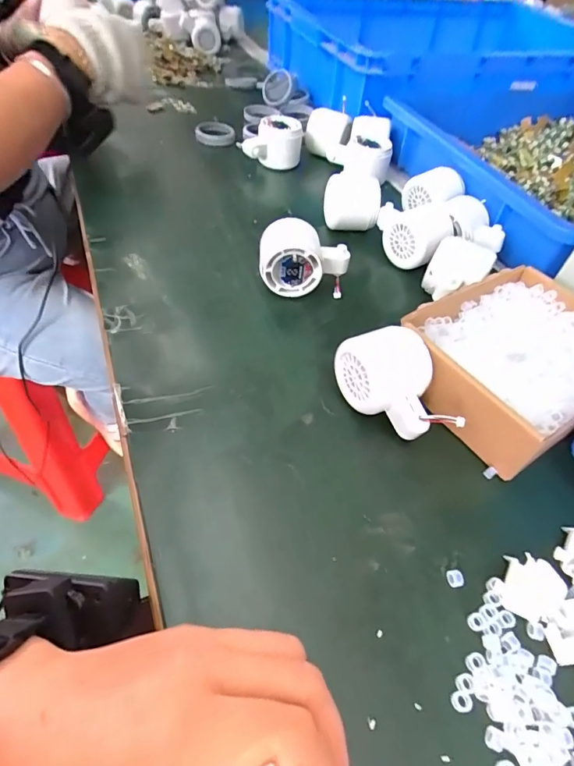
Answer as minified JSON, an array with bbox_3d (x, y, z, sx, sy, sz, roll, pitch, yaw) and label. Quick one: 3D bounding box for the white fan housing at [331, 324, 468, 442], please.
[{"bbox_3d":[0.077,0.007,0.327,0.061,0.053,0.086,-10,52,-16],"label":"white fan housing"}]

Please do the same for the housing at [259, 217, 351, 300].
[{"bbox_3d":[0.017,-0.122,0.429,0.086,0.060,0.054,6,49,-4],"label":"housing"}]

